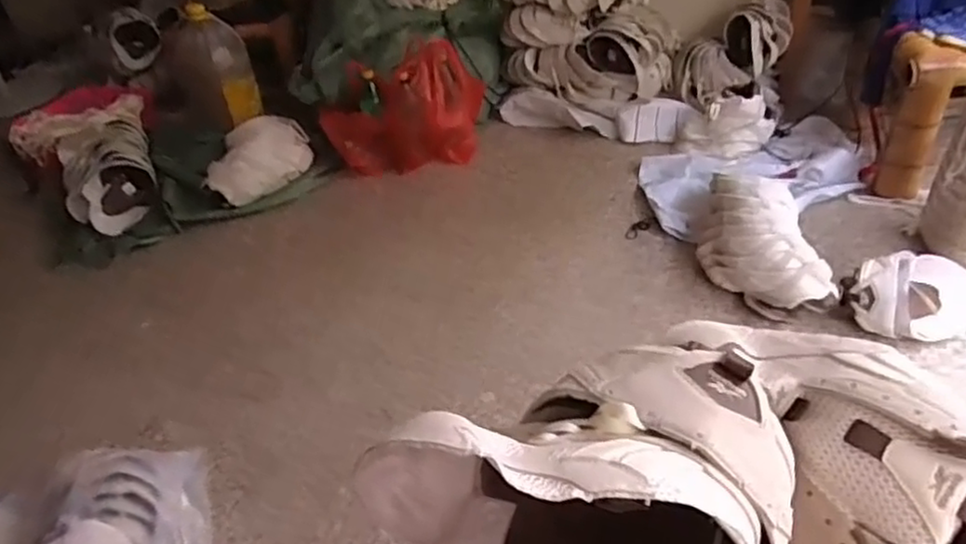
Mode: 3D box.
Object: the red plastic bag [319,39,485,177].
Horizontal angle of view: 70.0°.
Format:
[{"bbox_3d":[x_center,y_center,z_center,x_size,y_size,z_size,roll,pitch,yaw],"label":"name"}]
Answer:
[{"bbox_3d":[-0.198,-0.405,1.741,0.403,0.236,0.177,-6,37,0],"label":"red plastic bag"}]

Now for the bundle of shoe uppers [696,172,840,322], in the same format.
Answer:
[{"bbox_3d":[0.510,-0.064,1.299,0.189,0.125,0.328,-3,37,3],"label":"bundle of shoe uppers"}]

